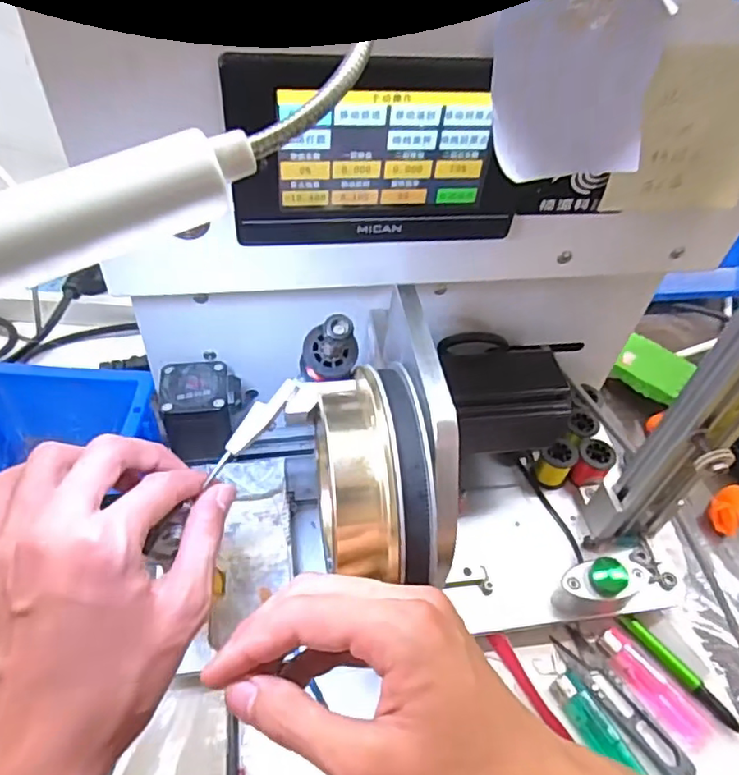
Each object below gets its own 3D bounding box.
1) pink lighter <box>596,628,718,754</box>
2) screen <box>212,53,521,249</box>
[{"bbox_3d":[0.183,0.191,0.383,0.027,0.006,0.080,-26,57,-25],"label":"pink lighter"},{"bbox_3d":[0.006,-0.105,0.271,0.132,0.083,0.021,-3,50,-8],"label":"screen"}]

